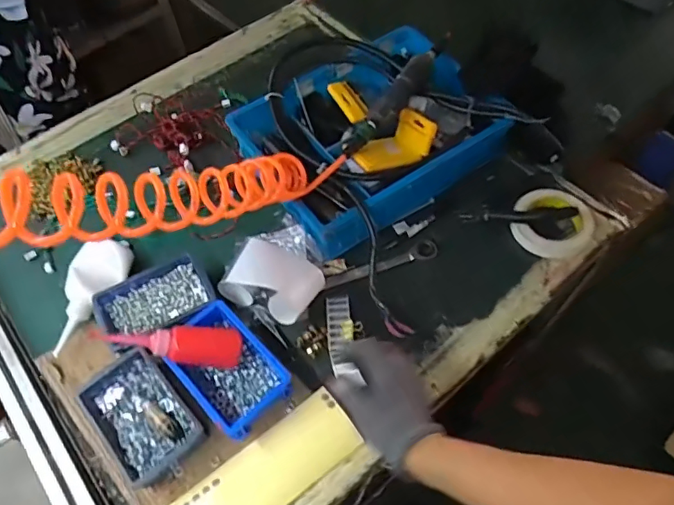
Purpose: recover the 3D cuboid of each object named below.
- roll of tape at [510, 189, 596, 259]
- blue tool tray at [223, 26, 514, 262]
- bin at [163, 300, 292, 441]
[{"bbox_3d":[0.312,-0.045,0.740,0.111,0.040,0.104,-1,59,2],"label":"roll of tape"},{"bbox_3d":[0.046,-0.195,0.797,0.365,0.098,0.314,-33,63,-16],"label":"blue tool tray"},{"bbox_3d":[-0.135,0.142,0.625,0.098,0.055,0.144,-40,65,-19],"label":"bin"}]

